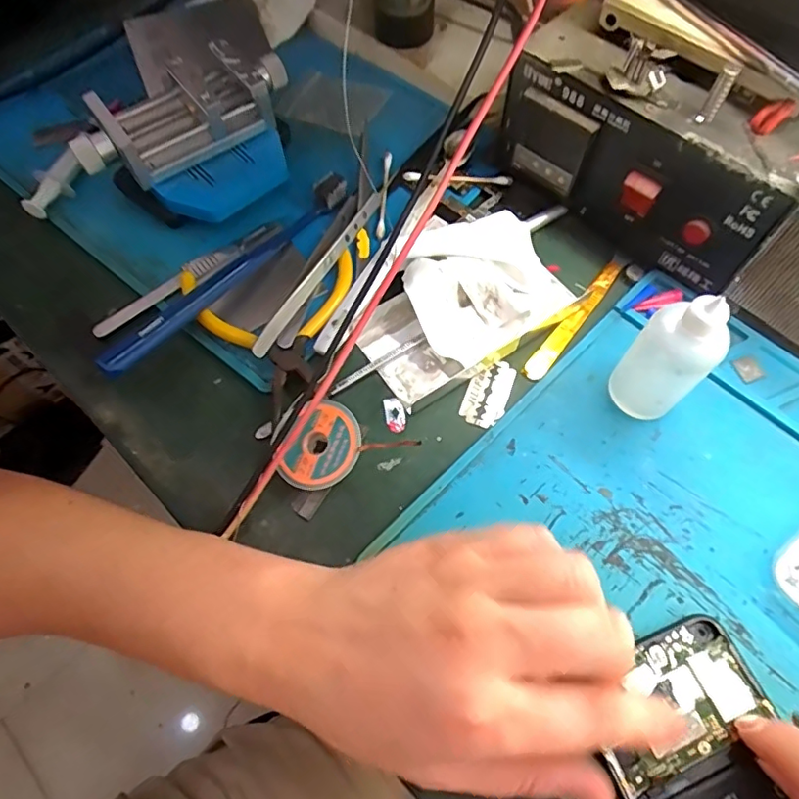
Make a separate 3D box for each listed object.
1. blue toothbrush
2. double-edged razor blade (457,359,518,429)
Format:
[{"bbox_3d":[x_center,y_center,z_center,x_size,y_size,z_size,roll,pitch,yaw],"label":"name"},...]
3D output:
[{"bbox_3d":[-0.098,-0.079,0.321,0.016,0.018,0.183,34,69,18],"label":"blue toothbrush"},{"bbox_3d":[0.050,-0.004,0.303,0.023,0.004,0.041,23,66,5],"label":"double-edged razor blade"}]

